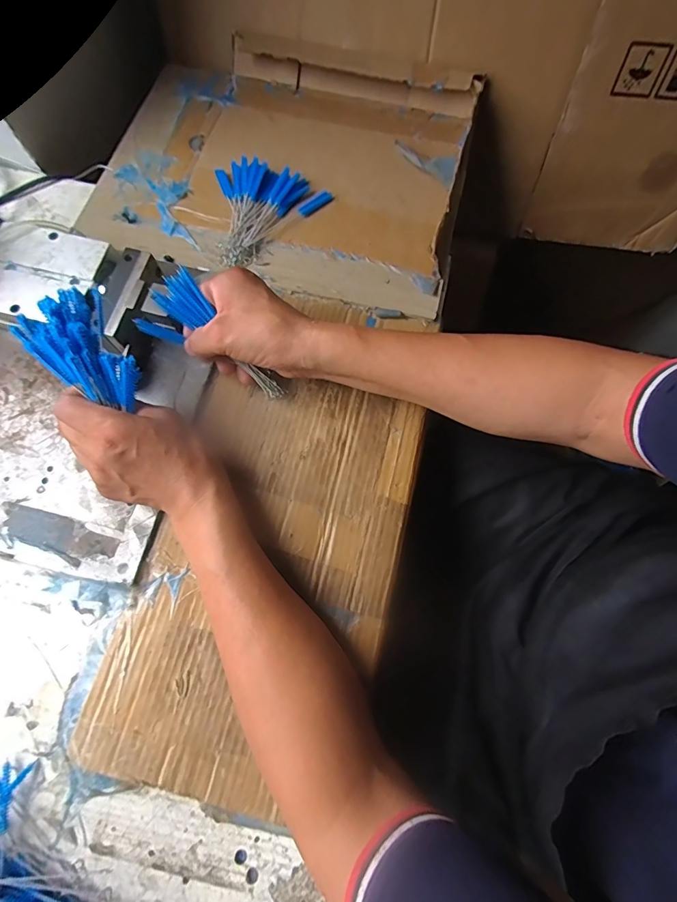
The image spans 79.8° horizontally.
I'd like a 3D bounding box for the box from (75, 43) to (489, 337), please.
[{"bbox_3d":[-0.063,-0.326,0.467,0.408,0.044,0.341,12,75,4],"label":"box"}]

